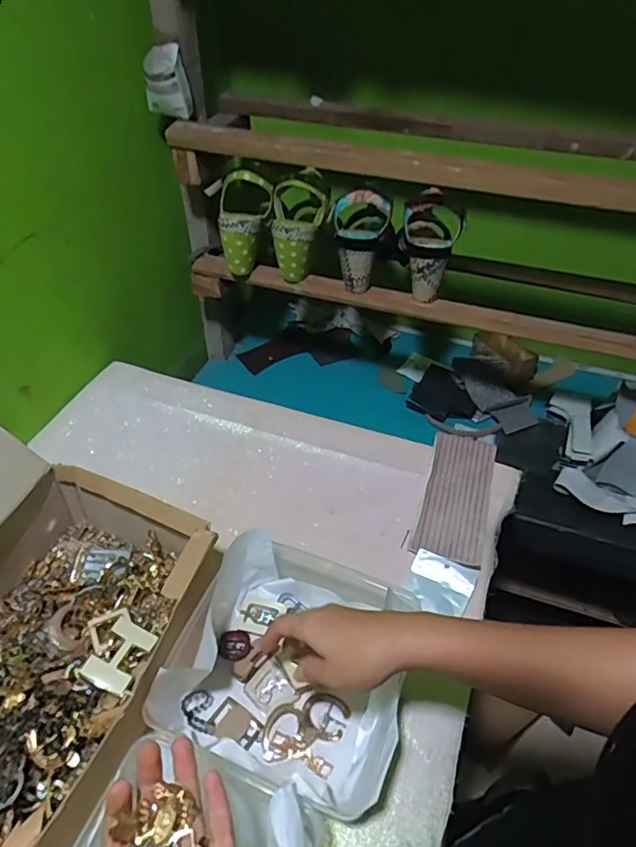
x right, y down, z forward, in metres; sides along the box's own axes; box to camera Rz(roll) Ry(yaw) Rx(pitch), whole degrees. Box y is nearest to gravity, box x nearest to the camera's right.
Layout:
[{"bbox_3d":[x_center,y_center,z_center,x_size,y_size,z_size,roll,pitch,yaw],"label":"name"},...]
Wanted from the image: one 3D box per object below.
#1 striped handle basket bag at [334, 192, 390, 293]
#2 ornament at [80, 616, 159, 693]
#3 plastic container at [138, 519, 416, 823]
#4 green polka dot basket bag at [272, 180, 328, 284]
[{"bbox_3d":[0.061,-0.264,0.778,0.080,0.130,0.088,3,43,1],"label":"striped handle basket bag"},{"bbox_3d":[-0.172,0.201,0.478,0.040,0.006,0.056,28,43,4],"label":"ornament"},{"bbox_3d":[-0.021,0.211,0.510,0.201,0.092,0.206,15,46,13],"label":"plastic container"},{"bbox_3d":[-0.026,-0.282,0.799,0.078,0.127,0.086,0,44,-2],"label":"green polka dot basket bag"}]

